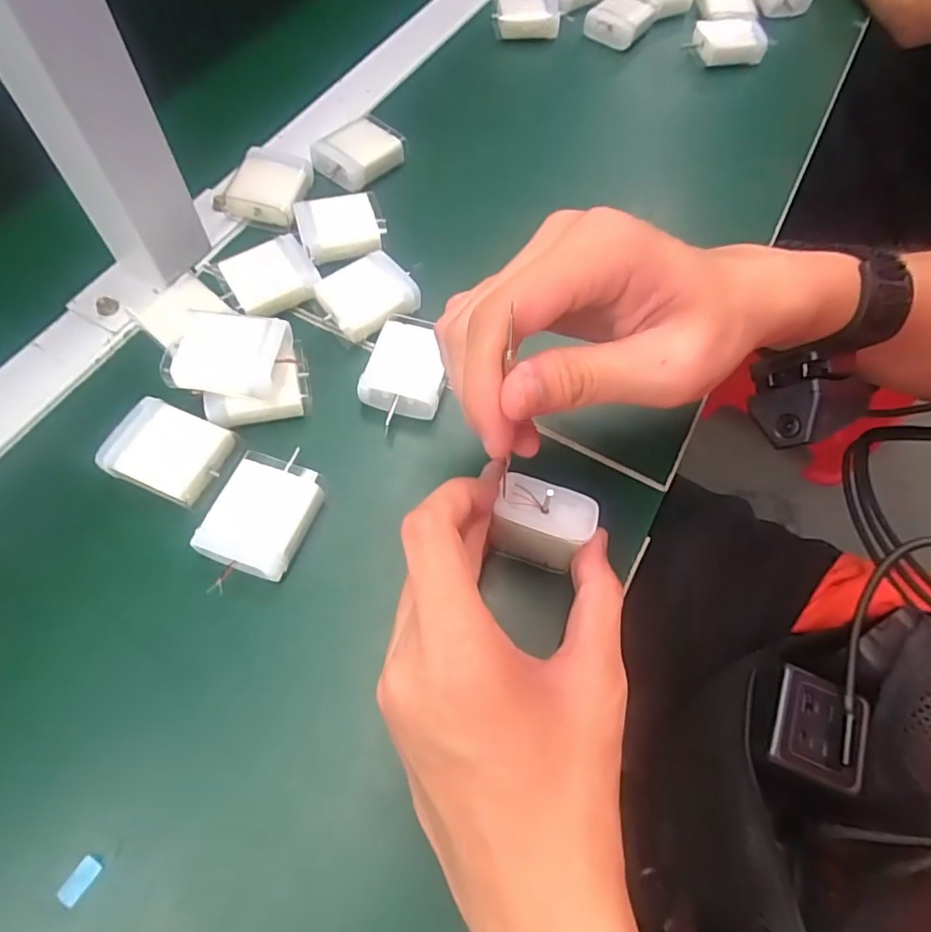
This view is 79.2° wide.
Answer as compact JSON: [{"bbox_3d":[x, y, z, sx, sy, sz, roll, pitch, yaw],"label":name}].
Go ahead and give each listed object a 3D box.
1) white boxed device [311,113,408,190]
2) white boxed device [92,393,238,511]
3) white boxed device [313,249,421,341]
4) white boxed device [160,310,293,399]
[{"bbox_3d":[-0.070,-0.209,0.377,0.052,0.020,0.043,-41,70,-20],"label":"white boxed device"},{"bbox_3d":[-0.143,-0.007,0.270,0.053,0.012,0.042,19,63,9],"label":"white boxed device"},{"bbox_3d":[-0.056,-0.098,0.319,0.049,0.014,0.042,-27,66,-14],"label":"white boxed device"},{"bbox_3d":[-0.119,-0.056,0.278,0.056,0.013,0.041,4,62,1],"label":"white boxed device"}]

